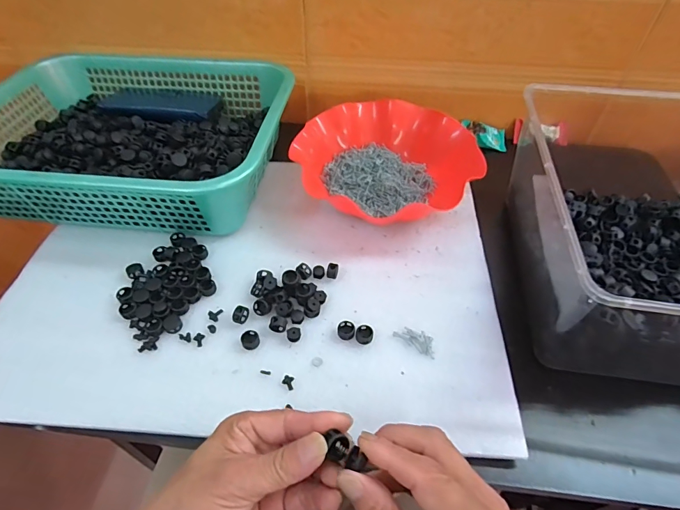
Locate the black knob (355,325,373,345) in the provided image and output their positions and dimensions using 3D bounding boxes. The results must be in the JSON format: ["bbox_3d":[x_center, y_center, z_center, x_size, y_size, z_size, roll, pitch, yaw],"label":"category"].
[{"bbox_3d":[0.024,0.079,0.398,0.016,0.008,0.017,0,51,0],"label":"black knob"}]

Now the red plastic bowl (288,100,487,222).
[{"bbox_3d":[0.057,-0.125,0.531,0.195,0.061,0.202,0,51,0],"label":"red plastic bowl"}]

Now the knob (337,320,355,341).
[{"bbox_3d":[0.006,0.075,0.401,0.016,0.010,0.017,0,51,0],"label":"knob"}]

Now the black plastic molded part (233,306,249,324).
[{"bbox_3d":[-0.100,0.061,0.408,0.012,0.015,0.018,18,53,13],"label":"black plastic molded part"}]

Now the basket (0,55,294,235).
[{"bbox_3d":[-0.266,-0.163,0.530,0.379,0.093,0.286,4,51,2],"label":"basket"}]

